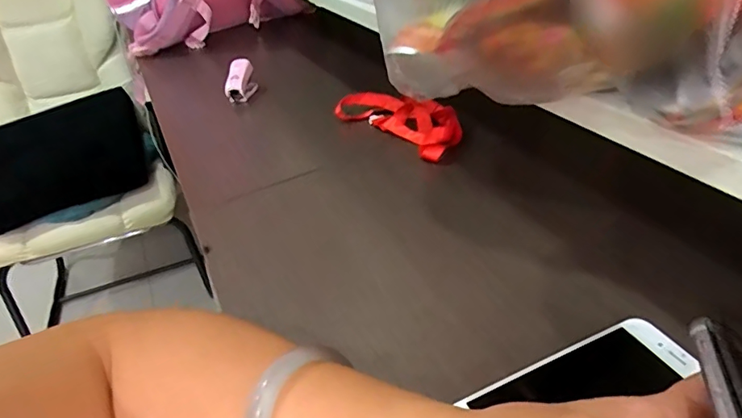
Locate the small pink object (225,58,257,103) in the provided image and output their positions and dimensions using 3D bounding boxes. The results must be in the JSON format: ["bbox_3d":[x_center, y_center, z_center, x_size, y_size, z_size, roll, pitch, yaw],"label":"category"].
[{"bbox_3d":[-0.173,-0.172,0.660,0.025,0.044,0.054,-2,36,11],"label":"small pink object"}]

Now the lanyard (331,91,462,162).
[{"bbox_3d":[0.037,-0.096,0.526,0.075,0.022,0.155,-30,40,-27],"label":"lanyard"}]

